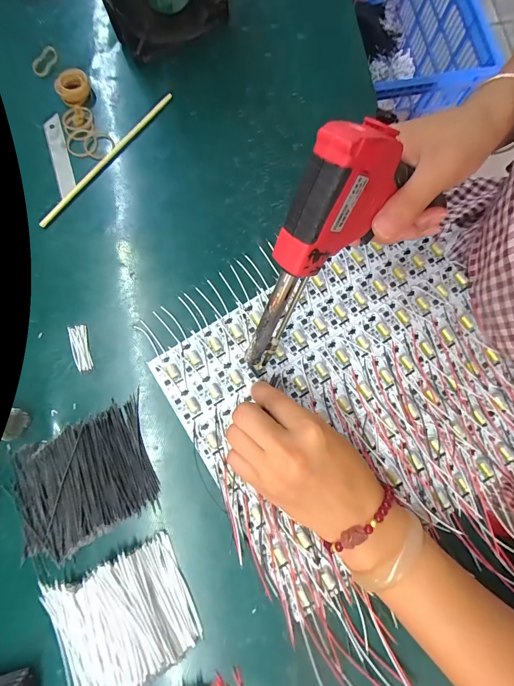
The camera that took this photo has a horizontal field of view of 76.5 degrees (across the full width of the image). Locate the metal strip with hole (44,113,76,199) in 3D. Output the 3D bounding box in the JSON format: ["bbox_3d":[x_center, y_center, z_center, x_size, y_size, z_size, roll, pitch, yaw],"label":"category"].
[{"bbox_3d":[-0.205,-0.194,0.339,0.018,0.004,0.092,-15,83,-6],"label":"metal strip with hole"}]

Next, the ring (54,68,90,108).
[{"bbox_3d":[-0.196,-0.273,0.345,0.034,0.011,0.041,-24,80,-4],"label":"ring"}]

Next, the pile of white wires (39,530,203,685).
[{"bbox_3d":[-0.106,0.215,0.251,0.105,0.020,0.087,-23,80,-4],"label":"pile of white wires"}]

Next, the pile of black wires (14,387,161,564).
[{"bbox_3d":[-0.146,0.114,0.272,0.118,0.016,0.092,-26,80,-5],"label":"pile of black wires"}]

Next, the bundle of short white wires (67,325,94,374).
[{"bbox_3d":[-0.162,0.005,0.298,0.017,0.004,0.045,-14,79,-2],"label":"bundle of short white wires"}]

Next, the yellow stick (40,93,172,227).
[{"bbox_3d":[-0.155,-0.193,0.340,0.009,0.007,0.196,39,81,7],"label":"yellow stick"}]

